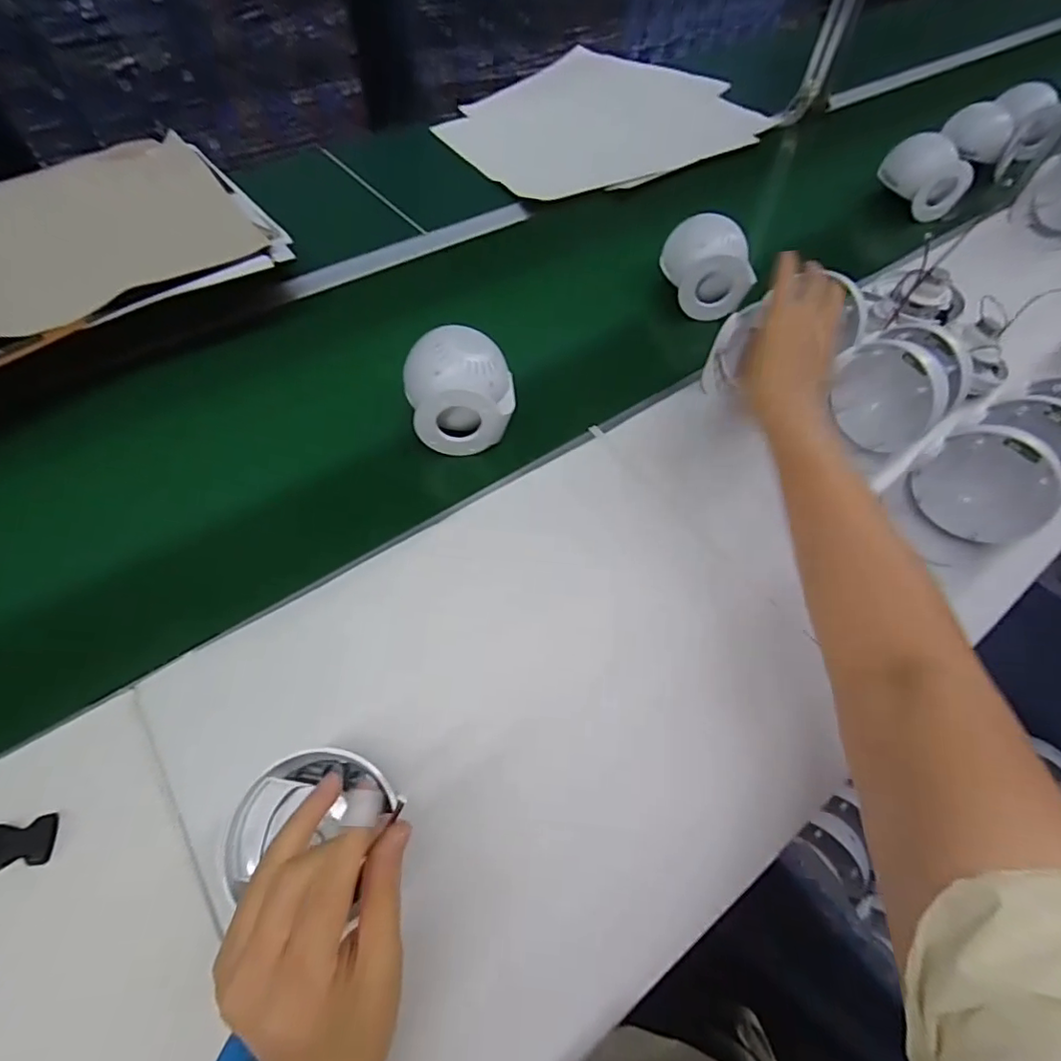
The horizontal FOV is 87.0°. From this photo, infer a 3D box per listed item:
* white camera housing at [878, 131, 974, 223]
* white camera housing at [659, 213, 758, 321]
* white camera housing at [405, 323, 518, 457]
[{"bbox_3d":[0.609,-0.545,0.878,0.082,0.106,0.111,-8,55,-9],"label":"white camera housing"},{"bbox_3d":[0.226,-0.339,0.720,0.088,0.078,0.116,-6,55,-8],"label":"white camera housing"},{"bbox_3d":[-0.071,-0.146,0.576,0.110,0.083,0.097,-5,55,-8],"label":"white camera housing"}]

